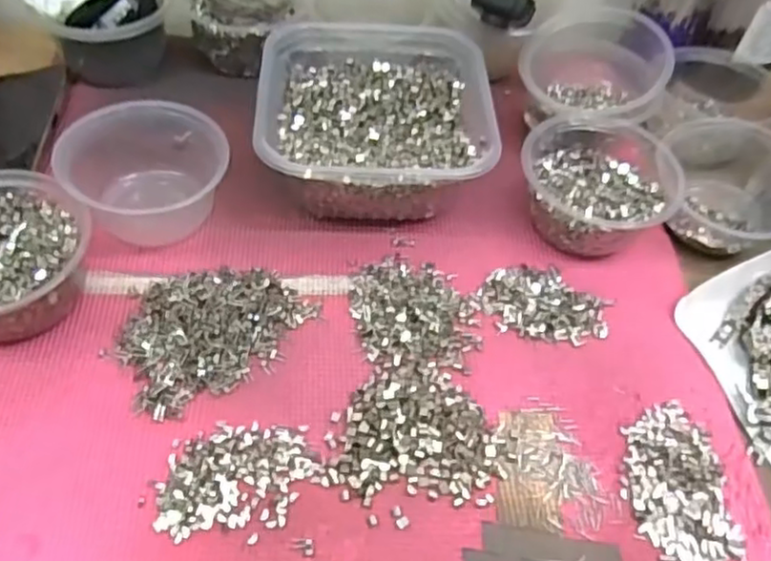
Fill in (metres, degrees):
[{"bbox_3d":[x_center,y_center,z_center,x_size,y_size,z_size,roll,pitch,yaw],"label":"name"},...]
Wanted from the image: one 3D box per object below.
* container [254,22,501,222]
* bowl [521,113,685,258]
[{"bbox_3d":[-0.010,-0.128,0.541,0.170,0.076,0.173,1,53,-4],"label":"container"},{"bbox_3d":[0.162,-0.075,0.528,0.113,0.059,0.116,2,53,-3],"label":"bowl"}]

